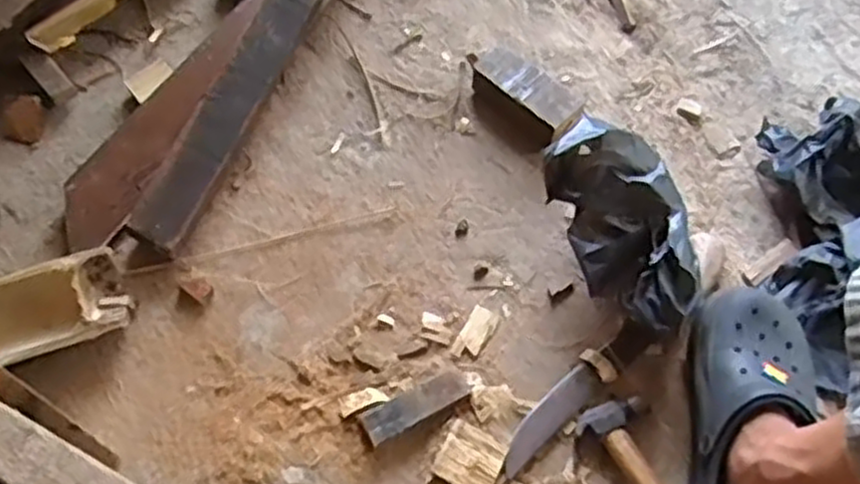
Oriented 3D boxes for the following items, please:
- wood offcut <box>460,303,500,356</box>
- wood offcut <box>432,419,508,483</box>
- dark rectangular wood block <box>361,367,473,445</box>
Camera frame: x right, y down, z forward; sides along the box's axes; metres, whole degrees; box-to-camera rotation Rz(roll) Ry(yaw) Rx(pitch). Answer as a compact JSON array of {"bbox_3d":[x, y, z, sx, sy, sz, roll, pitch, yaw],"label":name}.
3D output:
[{"bbox_3d":[0.051,0.095,0.825,0.029,0.007,0.052,28,68,14],"label":"wood offcut"},{"bbox_3d":[0.040,0.212,0.750,0.061,0.010,0.057,27,68,14],"label":"wood offcut"},{"bbox_3d":[-0.013,0.164,0.770,0.112,0.027,0.033,-26,69,-14],"label":"dark rectangular wood block"}]

